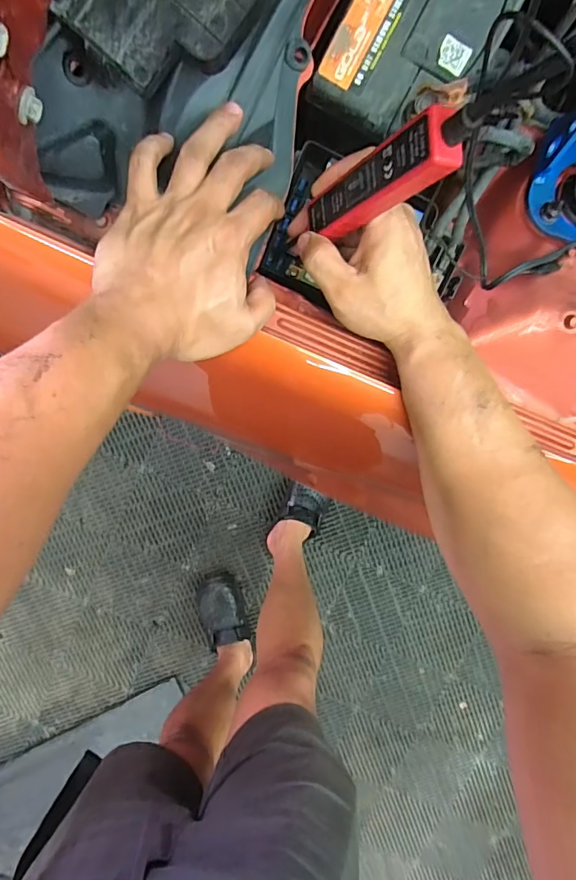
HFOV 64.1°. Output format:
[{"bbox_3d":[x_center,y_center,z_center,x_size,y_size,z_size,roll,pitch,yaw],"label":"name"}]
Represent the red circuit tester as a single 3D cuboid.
[{"bbox_3d":[0.055,-0.154,0.280,0.018,0.134,0.032,-21,101,-26],"label":"red circuit tester"}]

